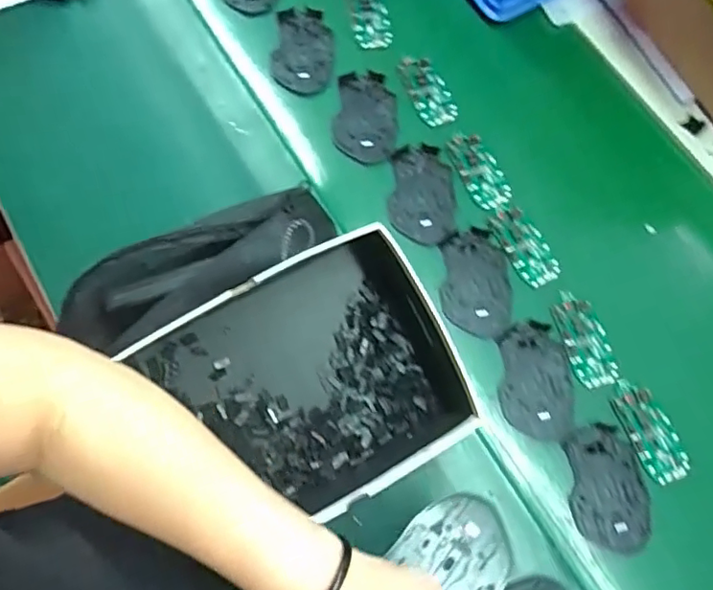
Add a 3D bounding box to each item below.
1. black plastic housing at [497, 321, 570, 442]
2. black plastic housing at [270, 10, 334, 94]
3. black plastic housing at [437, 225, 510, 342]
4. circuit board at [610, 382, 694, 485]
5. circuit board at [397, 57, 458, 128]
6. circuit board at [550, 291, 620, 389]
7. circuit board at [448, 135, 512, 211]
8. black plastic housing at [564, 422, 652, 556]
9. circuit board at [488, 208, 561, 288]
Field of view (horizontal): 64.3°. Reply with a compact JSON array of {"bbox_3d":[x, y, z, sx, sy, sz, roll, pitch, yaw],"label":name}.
[{"bbox_3d":[0.180,0.087,0.576,0.067,0.019,0.115,1,72,-2],"label":"black plastic housing"},{"bbox_3d":[-0.064,-0.296,0.689,0.075,0.012,0.113,7,72,0],"label":"black plastic housing"},{"bbox_3d":[0.127,-0.013,0.605,0.068,0.012,0.115,0,72,-2],"label":"black plastic housing"},{"bbox_3d":[0.290,0.133,0.559,0.048,0.004,0.098,-18,74,-8],"label":"circuit board"},{"bbox_3d":[0.086,-0.245,0.677,0.047,0.008,0.095,-20,74,-9],"label":"circuit board"},{"bbox_3d":[0.237,0.045,0.585,0.049,0.006,0.097,-16,73,-7],"label":"circuit board"},{"bbox_3d":[0.142,-0.143,0.644,0.046,0.009,0.091,-22,74,-9],"label":"circuit board"},{"bbox_3d":[0.238,0.182,0.535,0.071,0.010,0.112,-4,72,-4],"label":"black plastic housing"},{"bbox_3d":[0.184,-0.054,0.616,0.045,0.006,0.093,-26,75,-10],"label":"circuit board"}]

